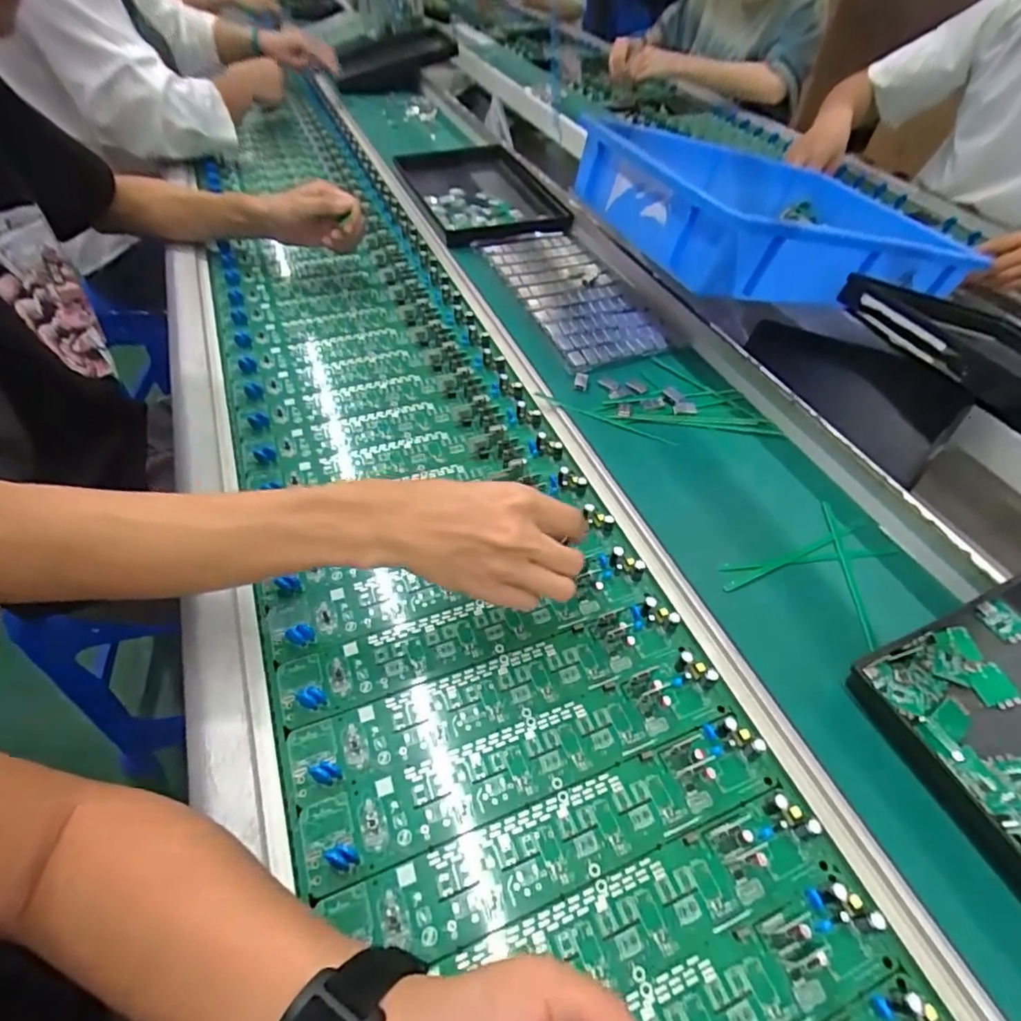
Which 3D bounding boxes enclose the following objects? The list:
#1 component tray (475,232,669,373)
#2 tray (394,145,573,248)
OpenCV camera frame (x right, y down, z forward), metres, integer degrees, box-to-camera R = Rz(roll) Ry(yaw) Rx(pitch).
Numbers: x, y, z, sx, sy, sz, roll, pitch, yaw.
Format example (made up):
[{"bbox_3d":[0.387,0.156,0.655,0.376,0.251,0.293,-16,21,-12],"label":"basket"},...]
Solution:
[{"bbox_3d":[0.073,-0.273,0.689,0.131,0.010,0.300,-17,53,-13],"label":"component tray"},{"bbox_3d":[-0.039,-0.513,0.875,0.207,0.031,0.351,-16,53,-13],"label":"tray"}]

